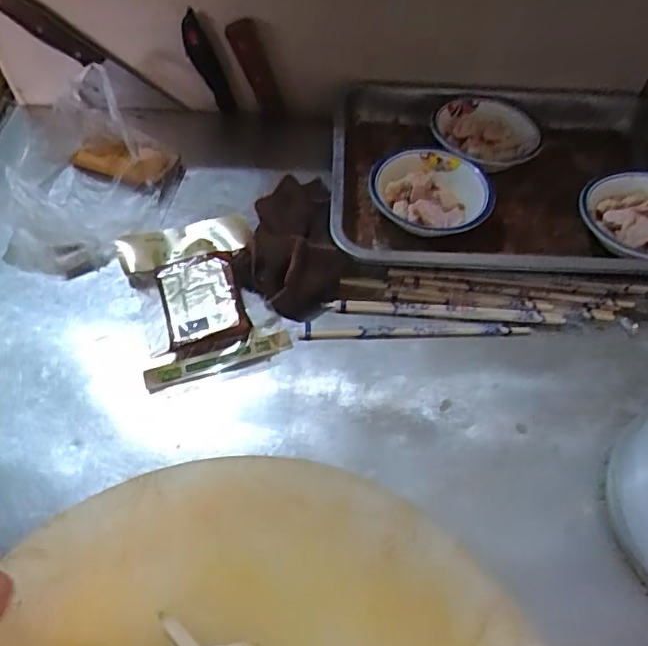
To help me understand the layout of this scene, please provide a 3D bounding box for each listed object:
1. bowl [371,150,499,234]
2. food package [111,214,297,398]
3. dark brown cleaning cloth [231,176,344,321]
[{"bbox_3d":[0.112,-0.131,0.589,0.124,0.039,0.120,0,57,0],"label":"bowl"},{"bbox_3d":[-0.120,-0.030,0.538,0.127,0.022,0.178,-15,58,-10],"label":"food package"},{"bbox_3d":[-0.038,-0.091,0.573,0.108,0.038,0.187,-6,57,-3],"label":"dark brown cleaning cloth"}]

